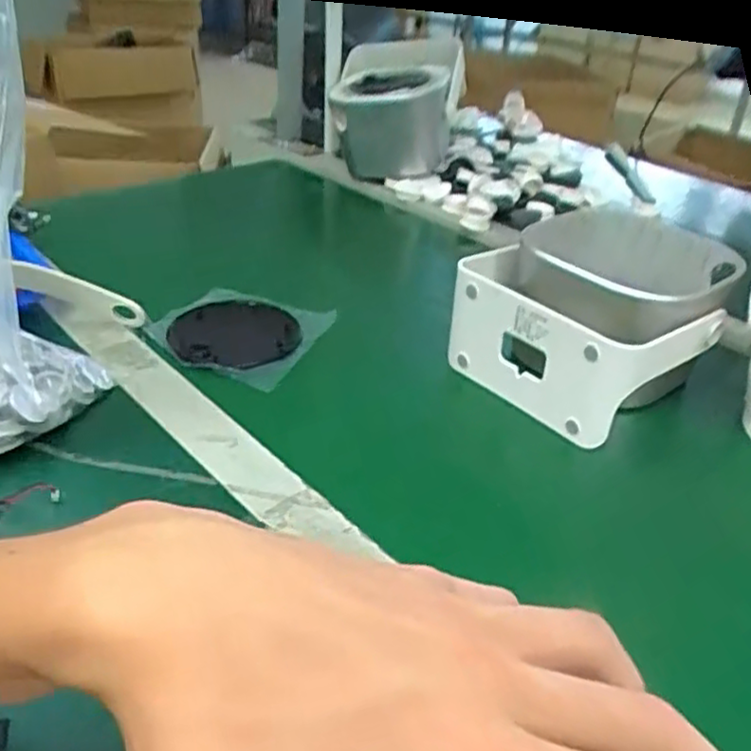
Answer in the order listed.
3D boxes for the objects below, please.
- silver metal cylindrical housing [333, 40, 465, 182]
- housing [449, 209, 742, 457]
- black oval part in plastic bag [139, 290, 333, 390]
[{"bbox_3d":[0.026,-0.336,0.896,0.157,0.137,0.165,6,32,2],"label":"silver metal cylindrical housing"},{"bbox_3d":[0.173,-0.053,0.544,0.200,0.100,0.149,-25,44,-39],"label":"housing"},{"bbox_3d":[-0.113,-0.038,0.580,0.126,0.012,0.118,15,34,14],"label":"black oval part in plastic bag"}]

